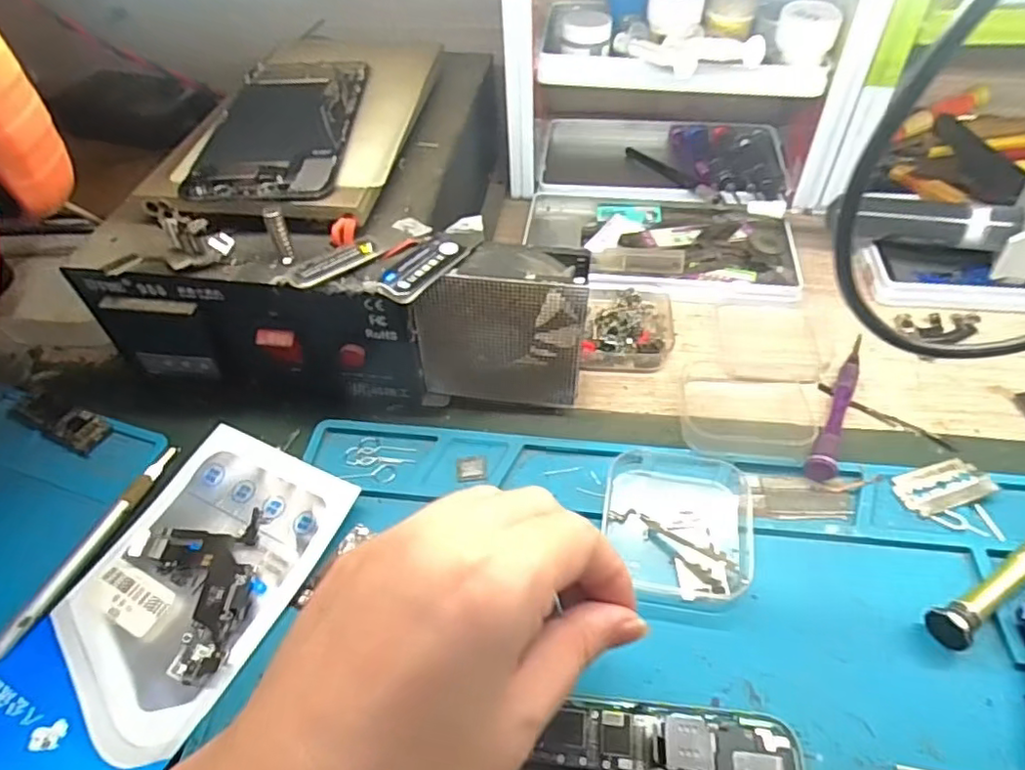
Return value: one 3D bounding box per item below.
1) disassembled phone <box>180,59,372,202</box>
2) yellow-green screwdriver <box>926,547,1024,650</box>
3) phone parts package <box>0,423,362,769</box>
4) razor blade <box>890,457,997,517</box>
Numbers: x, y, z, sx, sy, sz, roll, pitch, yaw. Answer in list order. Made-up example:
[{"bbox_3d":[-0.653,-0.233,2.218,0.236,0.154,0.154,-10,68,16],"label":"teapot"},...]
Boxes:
[{"bbox_3d":[-0.119,-0.139,0.320,0.071,0.007,0.142,-2,49,0],"label":"disassembled phone"},{"bbox_3d":[0.211,0.073,0.255,0.105,0.015,0.014,-27,53,-20],"label":"yellow-green screwdriver"},{"bbox_3d":[-0.145,0.089,0.249,0.088,0.019,0.163,17,52,17],"label":"phone parts package"},{"bbox_3d":[0.198,0.046,0.285,0.041,0.004,0.022,-17,45,-6],"label":"razor blade"}]

